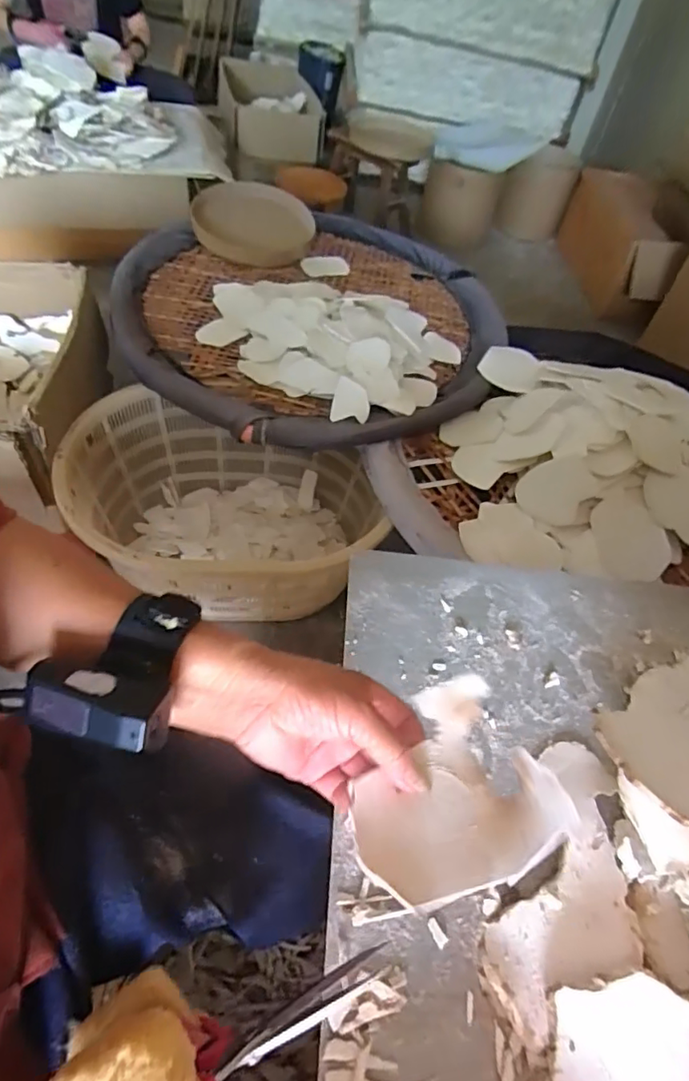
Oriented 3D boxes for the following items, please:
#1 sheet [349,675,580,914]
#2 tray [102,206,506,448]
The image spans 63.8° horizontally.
[{"bbox_3d":[0.059,0.144,0.312,0.117,0.015,0.103,-26,56,-25],"label":"sheet"},{"bbox_3d":[-0.066,-0.541,1.282,0.847,0.077,0.917,4,52,-6],"label":"tray"}]

